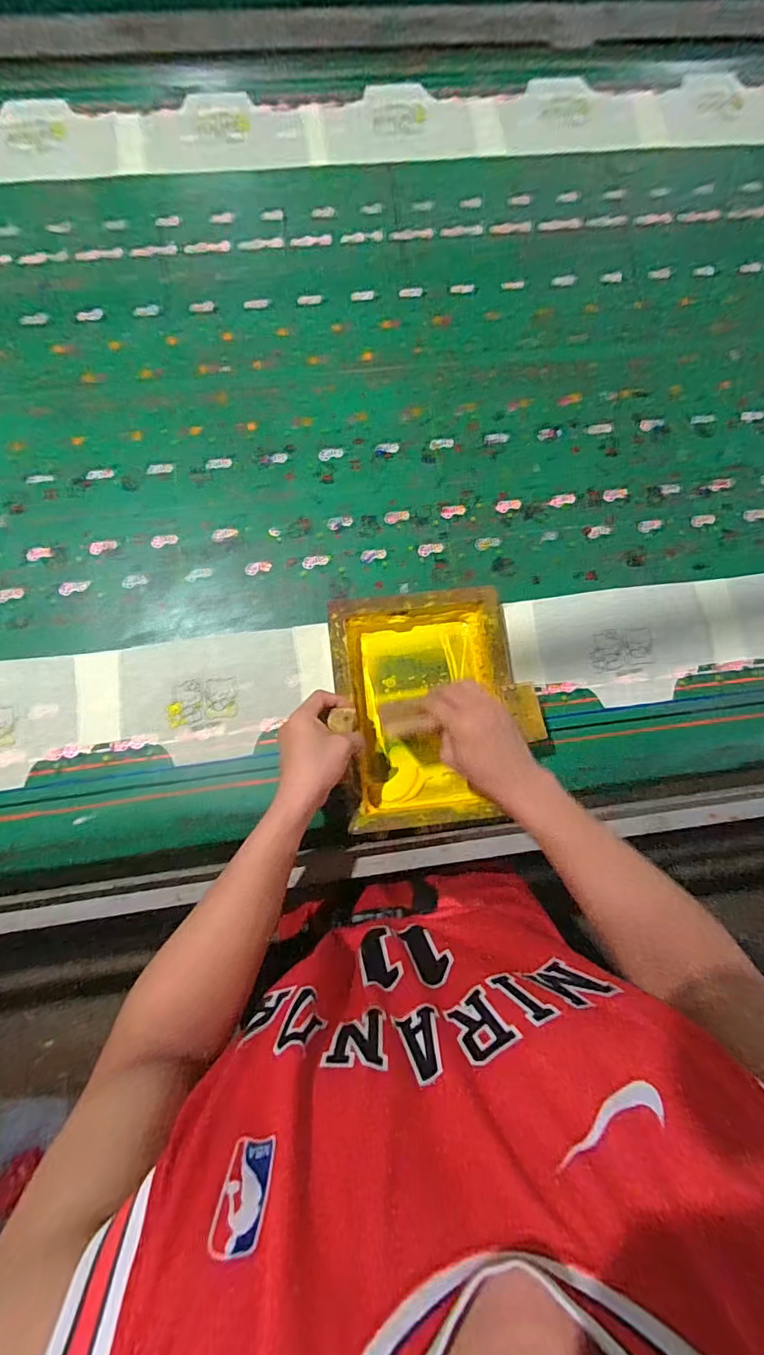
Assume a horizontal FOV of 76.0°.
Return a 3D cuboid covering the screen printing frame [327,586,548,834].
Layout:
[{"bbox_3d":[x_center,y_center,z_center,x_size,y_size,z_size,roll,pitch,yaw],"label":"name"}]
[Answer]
[{"bbox_3d":[0.064,0.033,0.578,0.218,0.057,0.269,-8,78,-3],"label":"screen printing frame"}]

